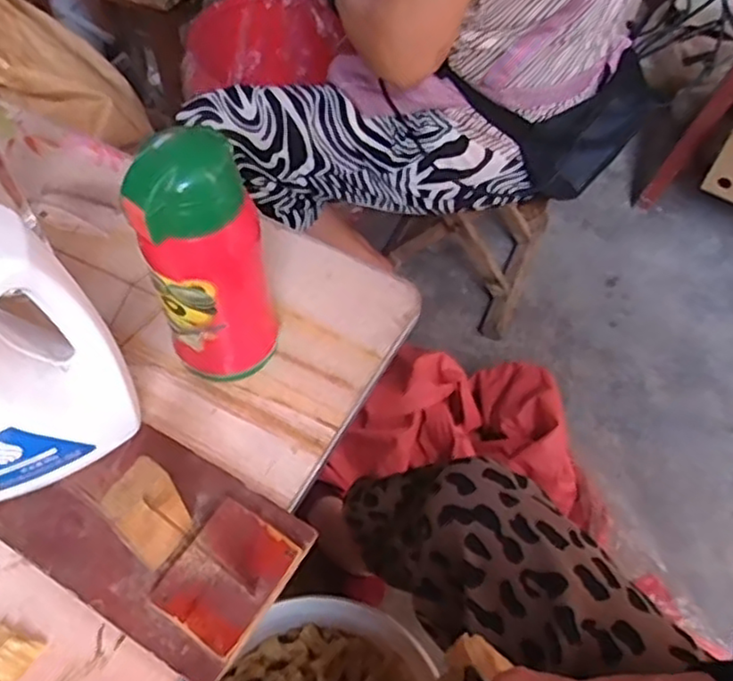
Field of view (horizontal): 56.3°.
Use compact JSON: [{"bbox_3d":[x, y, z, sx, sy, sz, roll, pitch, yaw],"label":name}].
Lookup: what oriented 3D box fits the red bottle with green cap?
[{"bbox_3d":[-0.107,-0.048,0.472,0.076,0.199,0.061,-2,56,-5],"label":"red bottle with green cap"}]

